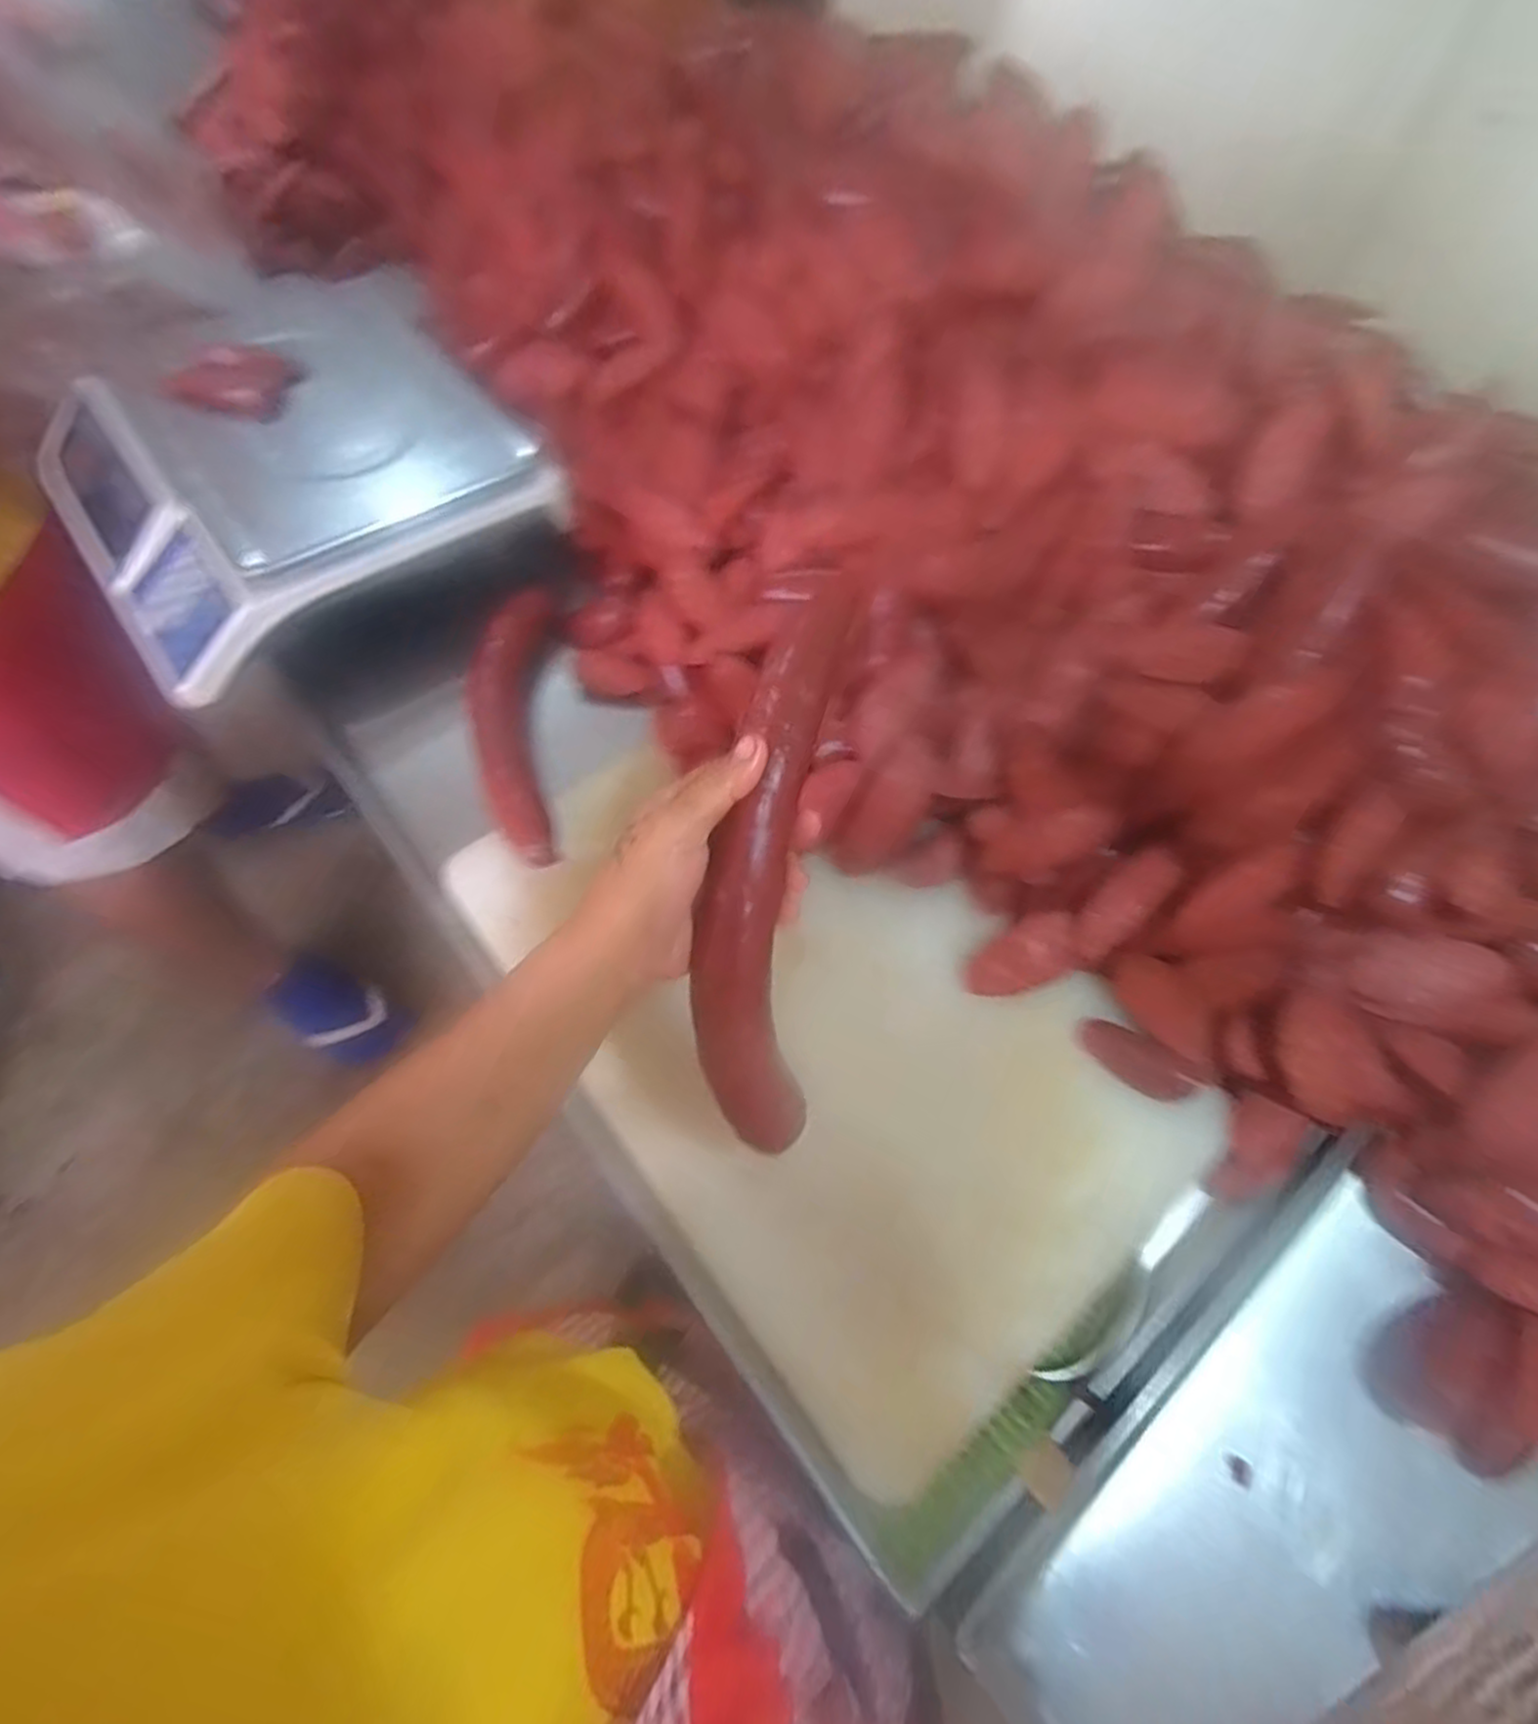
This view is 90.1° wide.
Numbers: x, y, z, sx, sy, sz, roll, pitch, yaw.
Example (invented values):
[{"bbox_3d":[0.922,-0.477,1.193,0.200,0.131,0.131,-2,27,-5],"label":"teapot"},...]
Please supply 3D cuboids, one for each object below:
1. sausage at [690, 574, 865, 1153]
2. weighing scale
[{"bbox_3d":[0.004,-0.003,0.365,0.057,0.039,0.274,9,88,2],"label":"sausage"},{"bbox_3d":[-0.392,-0.316,0.649,0.329,0.137,0.314,-34,69,-17],"label":"weighing scale"}]

